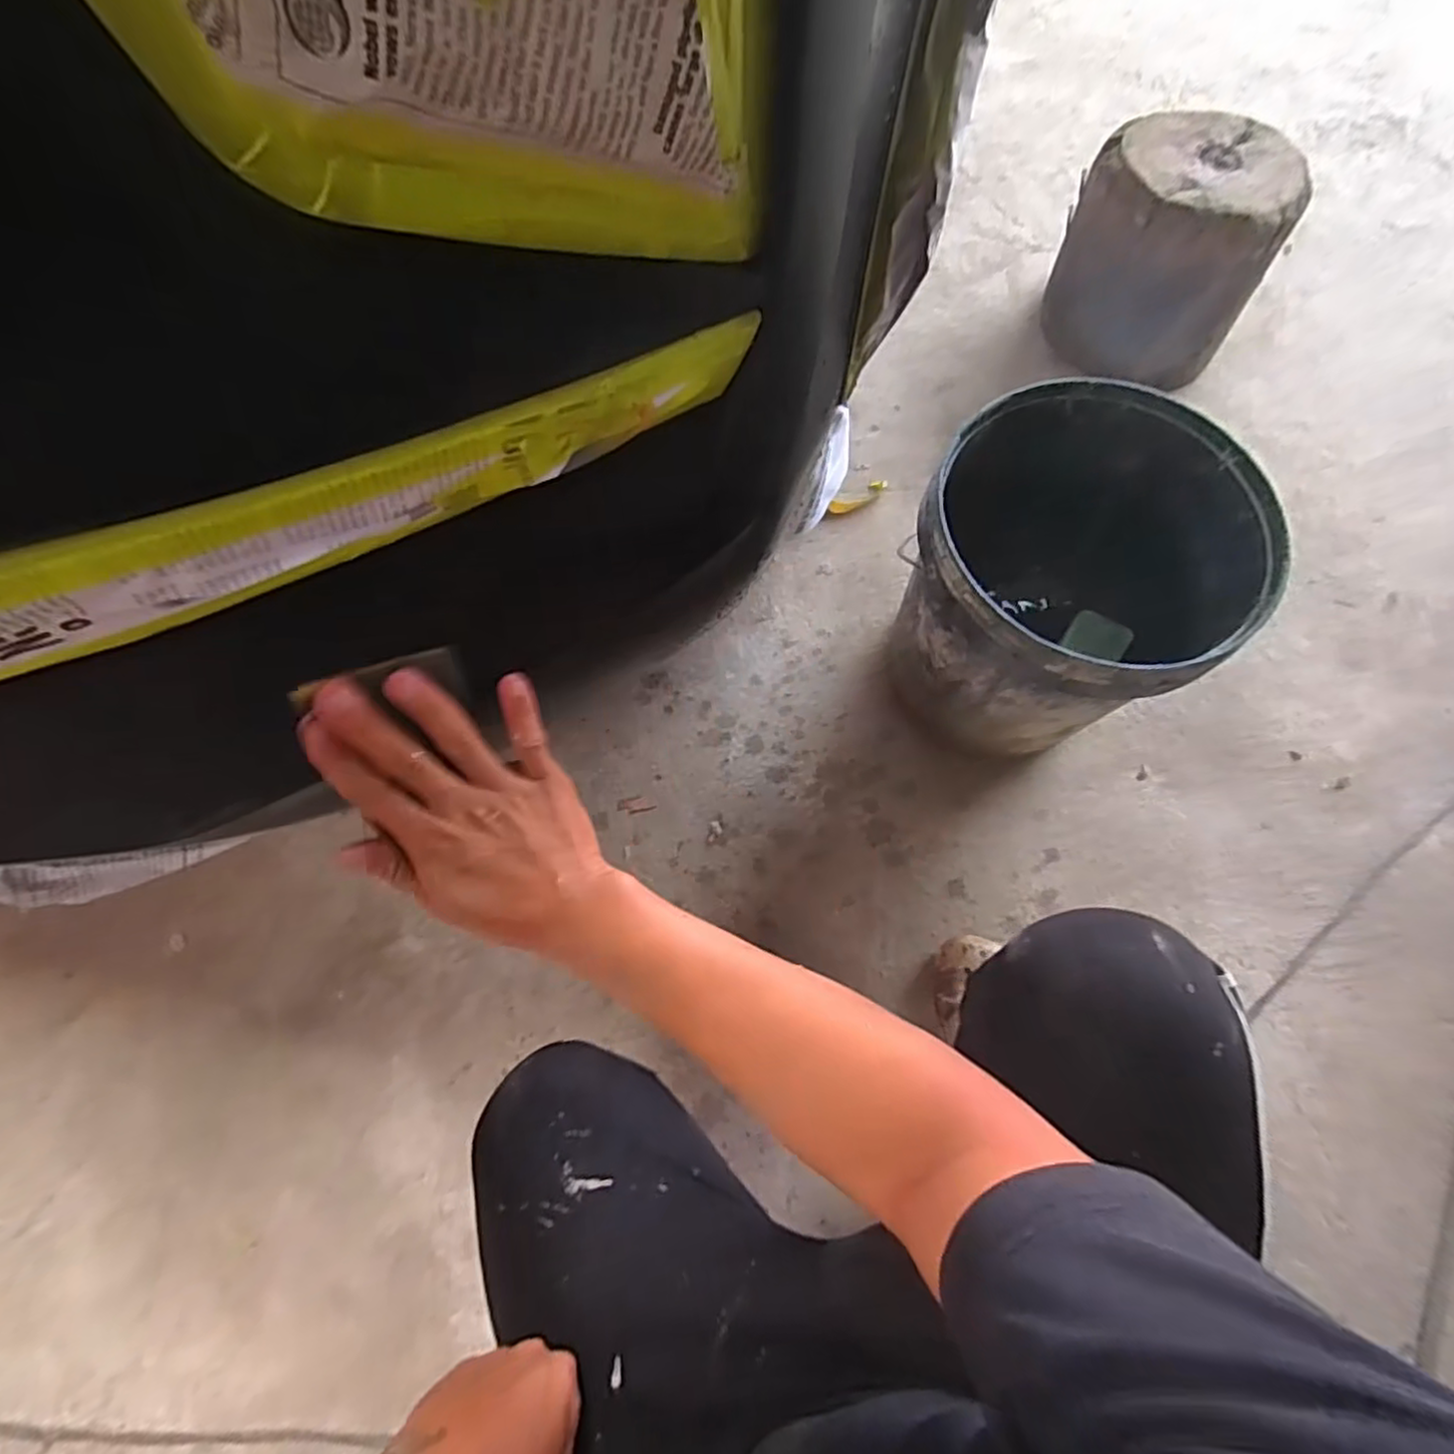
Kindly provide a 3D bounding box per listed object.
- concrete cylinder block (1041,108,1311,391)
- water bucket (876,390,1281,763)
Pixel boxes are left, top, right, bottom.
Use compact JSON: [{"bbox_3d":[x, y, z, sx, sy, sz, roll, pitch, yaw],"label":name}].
[{"bbox_3d":[0.622,-0.688,0.995,0.259,0.242,0.248,16,72,6],"label":"concrete cylinder block"},{"bbox_3d":[0.335,-0.143,0.749,0.291,0.292,0.301,0,71,0],"label":"water bucket"}]

